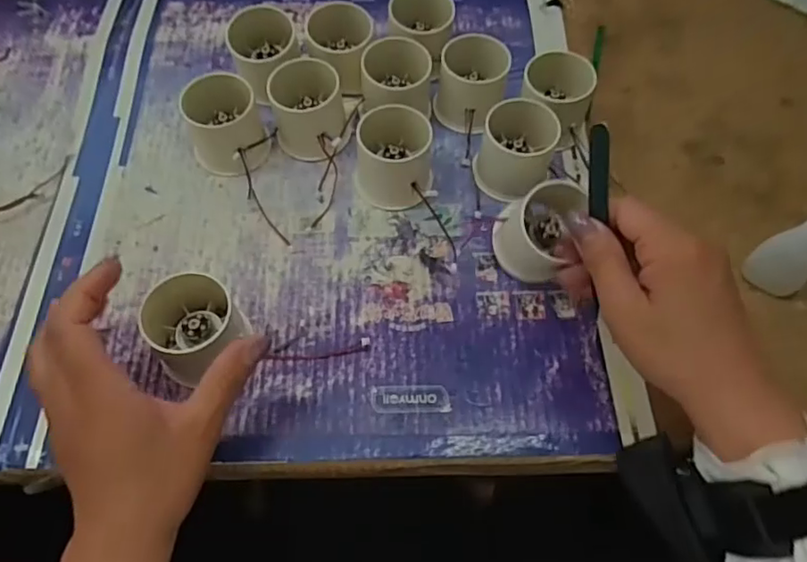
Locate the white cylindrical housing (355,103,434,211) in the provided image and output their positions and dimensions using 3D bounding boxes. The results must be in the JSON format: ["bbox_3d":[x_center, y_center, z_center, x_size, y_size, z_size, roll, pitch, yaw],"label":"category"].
[{"bbox_3d":[-0.006,-0.091,0.411,0.053,0.048,0.059,0,63,-1],"label":"white cylindrical housing"}]

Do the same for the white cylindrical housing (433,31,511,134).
[{"bbox_3d":[0.051,-0.146,0.435,0.051,0.052,0.057,9,63,4],"label":"white cylindrical housing"}]

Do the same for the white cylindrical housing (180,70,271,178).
[{"bbox_3d":[-0.128,-0.113,0.420,0.055,0.051,0.057,0,63,-1],"label":"white cylindrical housing"}]

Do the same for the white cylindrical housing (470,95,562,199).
[{"bbox_3d":[0.080,-0.093,0.415,0.051,0.047,0.055,0,63,-1],"label":"white cylindrical housing"}]

